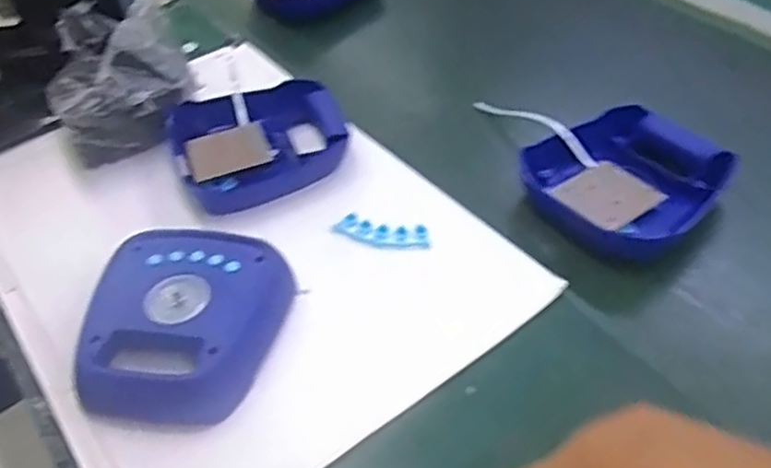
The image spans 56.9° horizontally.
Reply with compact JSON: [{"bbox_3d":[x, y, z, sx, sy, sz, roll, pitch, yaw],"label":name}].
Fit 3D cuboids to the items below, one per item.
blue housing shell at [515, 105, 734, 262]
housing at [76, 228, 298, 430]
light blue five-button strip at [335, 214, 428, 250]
[{"bbox_3d":[0.236,-0.050,0.698,0.164,0.056,0.166,-34,51,-24],"label":"blue housing shell"},{"bbox_3d":[-0.170,0.073,0.591,0.159,0.044,0.171,7,47,13],"label":"housing"},{"bbox_3d":[-0.003,-0.001,0.676,0.091,0.004,0.028,10,63,14],"label":"light blue five-button strip"}]

